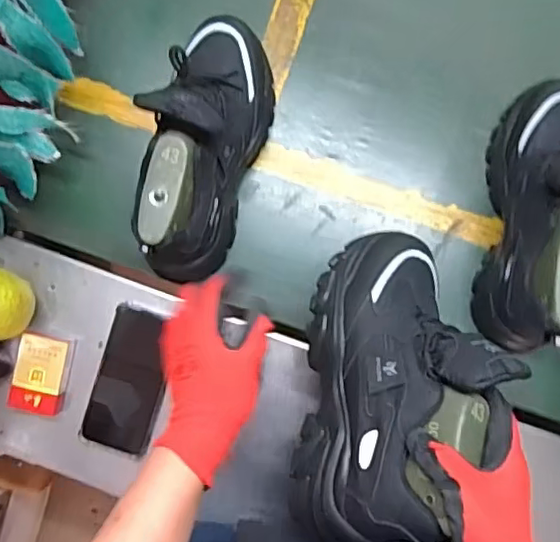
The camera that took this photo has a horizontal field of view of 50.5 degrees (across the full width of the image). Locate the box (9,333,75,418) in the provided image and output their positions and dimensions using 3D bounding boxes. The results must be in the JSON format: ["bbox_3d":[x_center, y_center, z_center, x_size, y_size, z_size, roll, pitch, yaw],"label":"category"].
[{"bbox_3d":[-0.275,0.117,0.683,0.056,0.029,0.087,10,90,3],"label":"box"}]

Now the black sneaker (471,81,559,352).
[{"bbox_3d":[0.296,-0.058,0.625,0.118,0.179,0.298,6,90,3],"label":"black sneaker"}]

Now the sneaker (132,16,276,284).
[{"bbox_3d":[-0.084,-0.140,0.646,0.108,0.161,0.298,18,90,3],"label":"sneaker"}]

